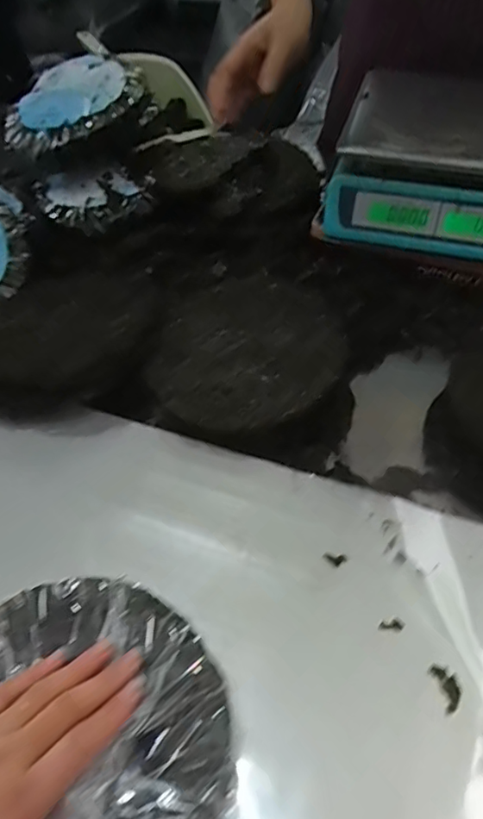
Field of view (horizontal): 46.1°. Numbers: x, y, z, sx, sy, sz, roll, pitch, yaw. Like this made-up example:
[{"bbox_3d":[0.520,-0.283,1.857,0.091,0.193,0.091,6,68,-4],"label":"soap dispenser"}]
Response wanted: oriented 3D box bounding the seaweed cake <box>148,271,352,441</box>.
[{"bbox_3d":[0.010,-0.065,0.576,0.181,0.041,0.208,16,53,15],"label":"seaweed cake"}]

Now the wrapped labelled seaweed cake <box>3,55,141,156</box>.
[{"bbox_3d":[-0.235,-0.415,0.769,0.197,0.046,0.182,-10,58,17],"label":"wrapped labelled seaweed cake"}]

